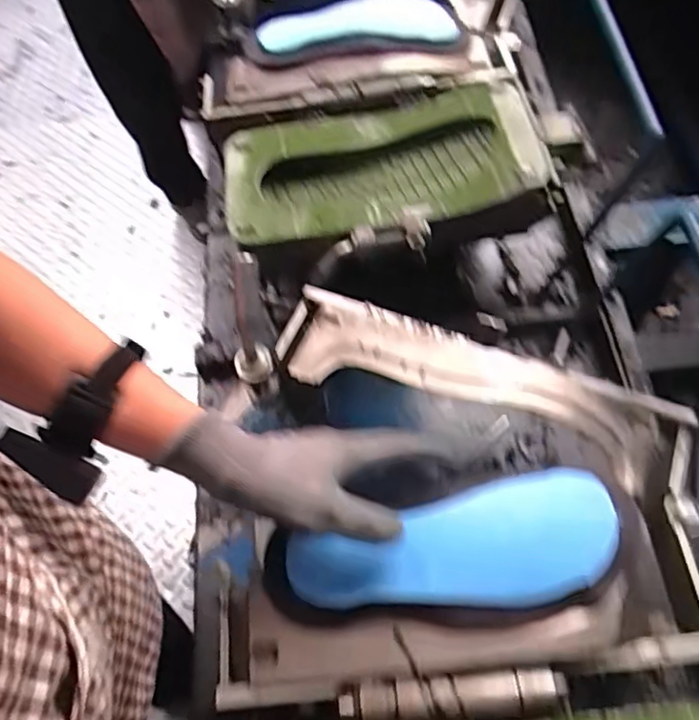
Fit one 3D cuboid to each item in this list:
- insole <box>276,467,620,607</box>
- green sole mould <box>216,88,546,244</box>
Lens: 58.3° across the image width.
[{"bbox_3d":[0.078,0.143,0.469,0.244,0.018,0.087,-10,58,-1],"label":"insole"},{"bbox_3d":[0.031,-0.205,0.687,0.336,0.070,0.183,-4,58,2],"label":"green sole mould"}]

